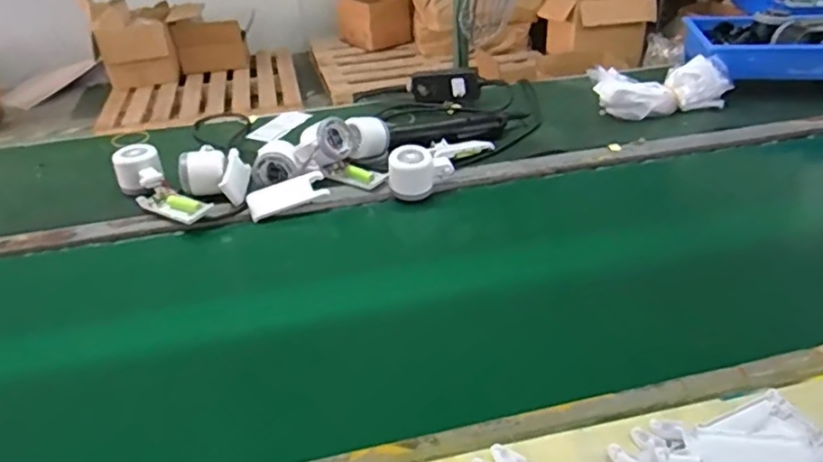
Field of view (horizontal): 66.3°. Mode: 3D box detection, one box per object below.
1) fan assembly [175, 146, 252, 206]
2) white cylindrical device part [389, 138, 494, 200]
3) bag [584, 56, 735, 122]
[{"bbox_3d":[-0.263,-0.075,0.850,0.093,0.057,0.095,-14,34,-16],"label":"fan assembly"},{"bbox_3d":[0.038,-0.108,0.878,0.074,0.057,0.184,20,39,32],"label":"white cylindrical device part"},{"bbox_3d":[0.406,-0.236,1.035,0.223,0.076,0.098,-11,33,-12],"label":"bag"}]

